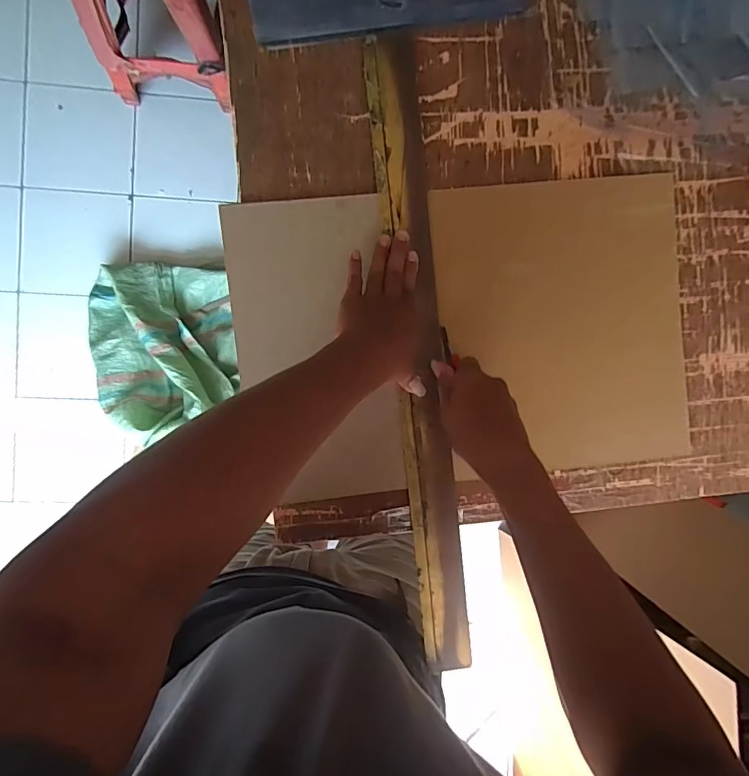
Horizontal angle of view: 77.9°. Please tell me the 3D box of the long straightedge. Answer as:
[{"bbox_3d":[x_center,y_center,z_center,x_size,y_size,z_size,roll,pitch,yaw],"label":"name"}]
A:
[{"bbox_3d":[0.053,-0.029,0.537,0.056,0.015,0.727,-5,93,-5],"label":"long straightedge"}]

